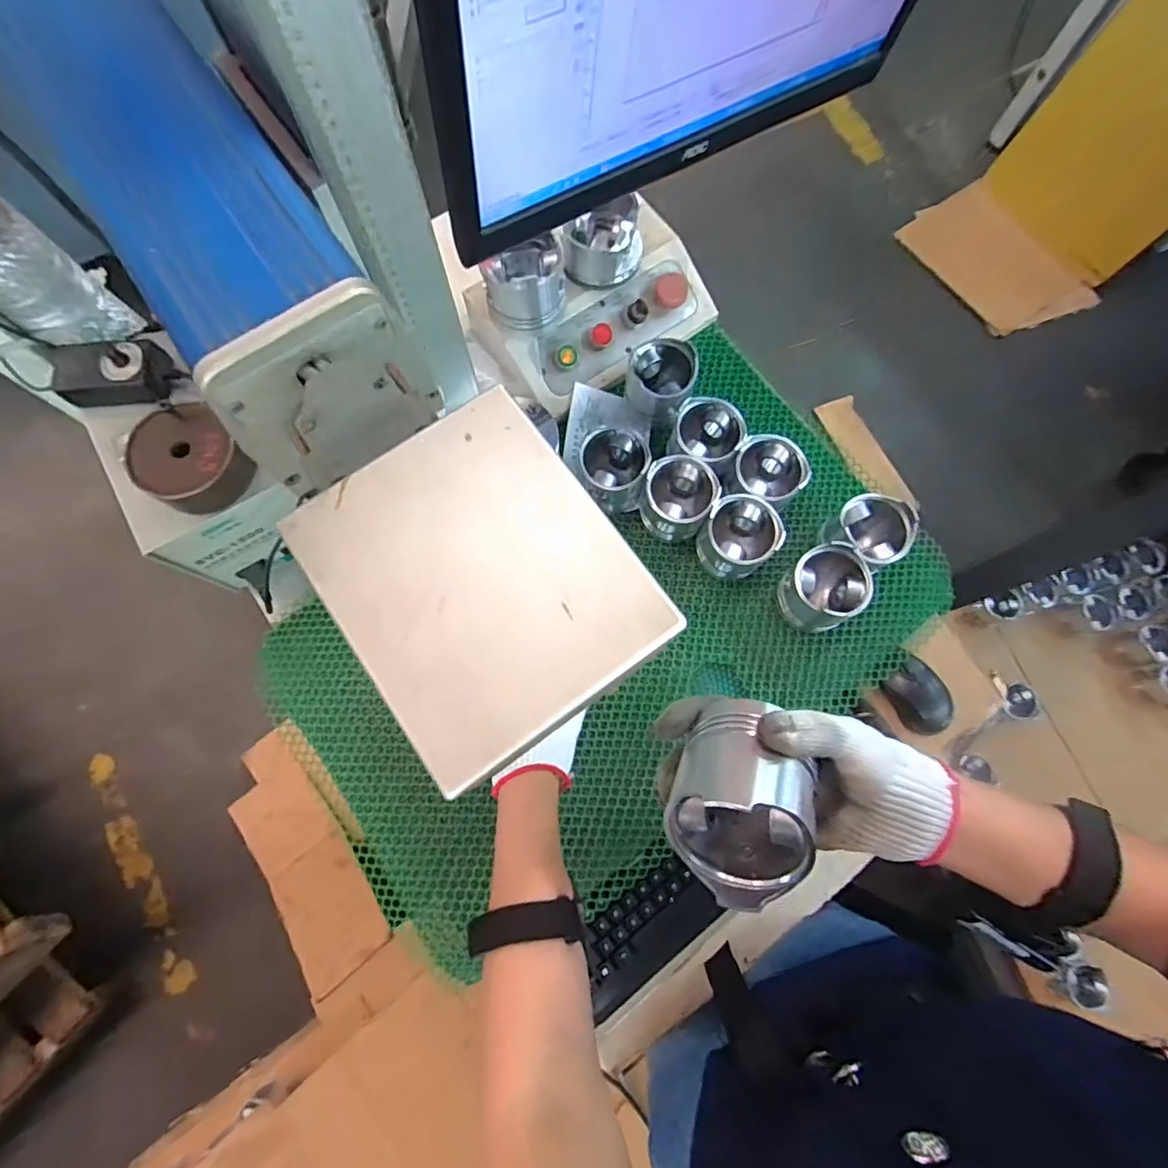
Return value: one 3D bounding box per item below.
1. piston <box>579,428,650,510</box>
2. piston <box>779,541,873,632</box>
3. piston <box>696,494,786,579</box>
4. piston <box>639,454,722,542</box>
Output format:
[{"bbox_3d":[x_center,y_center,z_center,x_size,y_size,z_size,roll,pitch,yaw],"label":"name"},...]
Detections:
[{"bbox_3d":[0.032,-0.124,0.621,0.071,0.075,0.071,0,75,-1],"label":"piston"},{"bbox_3d":[0.247,0.006,0.584,0.074,0.084,0.073,0,75,-1],"label":"piston"},{"bbox_3d":[0.164,-0.049,0.600,0.071,0.077,0.072,0,75,-1],"label":"piston"},{"bbox_3d":[0.101,-0.091,0.609,0.071,0.083,0.071,0,75,-1],"label":"piston"}]

